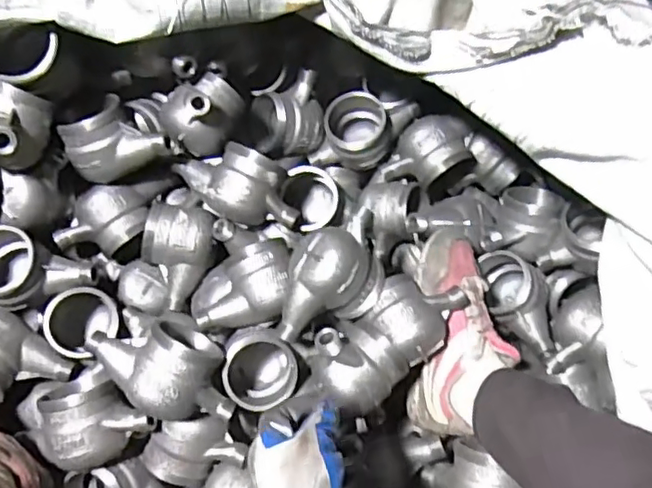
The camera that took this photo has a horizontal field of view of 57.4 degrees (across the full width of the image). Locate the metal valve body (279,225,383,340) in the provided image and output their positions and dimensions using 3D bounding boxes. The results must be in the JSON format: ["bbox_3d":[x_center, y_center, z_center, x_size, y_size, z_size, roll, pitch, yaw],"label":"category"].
[{"bbox_3d":[0.008,0.047,0.627,0.095,0.075,0.104,11,57,3],"label":"metal valve body"}]

